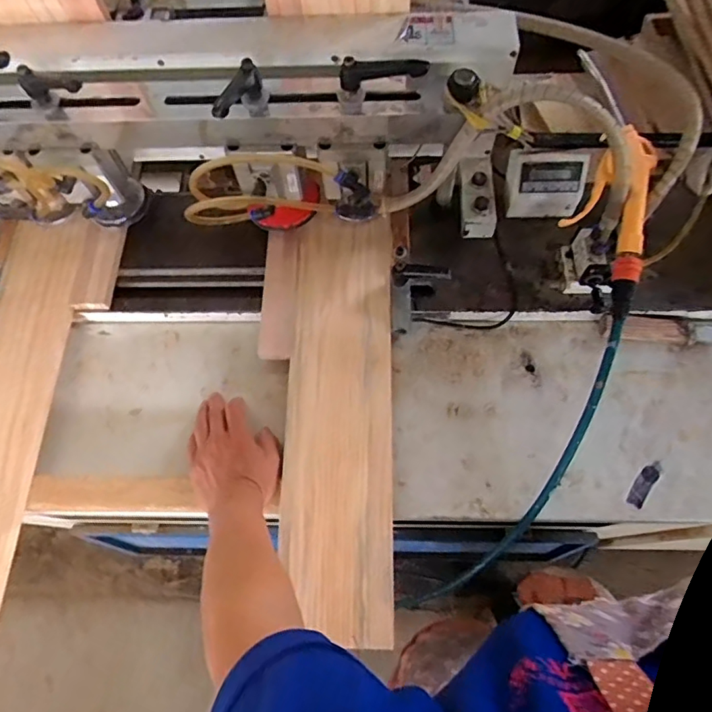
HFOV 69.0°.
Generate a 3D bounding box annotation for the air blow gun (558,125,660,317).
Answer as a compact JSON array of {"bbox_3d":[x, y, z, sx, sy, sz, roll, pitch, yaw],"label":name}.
[{"bbox_3d":[0.280,-0.146,0.567,0.097,0.034,0.200,4,88,4],"label":"air blow gun"}]

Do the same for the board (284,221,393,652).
[{"bbox_3d":[-0.018,0.054,0.609,0.121,0.028,0.497,0,68,2],"label":"board"}]

